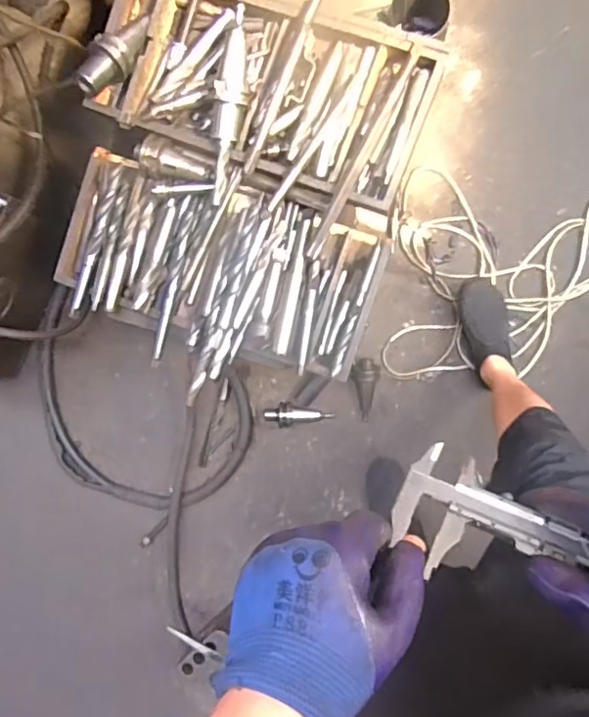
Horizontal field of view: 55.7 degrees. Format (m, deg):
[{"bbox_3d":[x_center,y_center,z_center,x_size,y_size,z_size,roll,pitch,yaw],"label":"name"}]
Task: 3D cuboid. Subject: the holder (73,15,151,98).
[{"bbox_3d":[-0.255,-0.430,0.783,0.062,0.048,0.143,33,73,5],"label":"holder"}]

